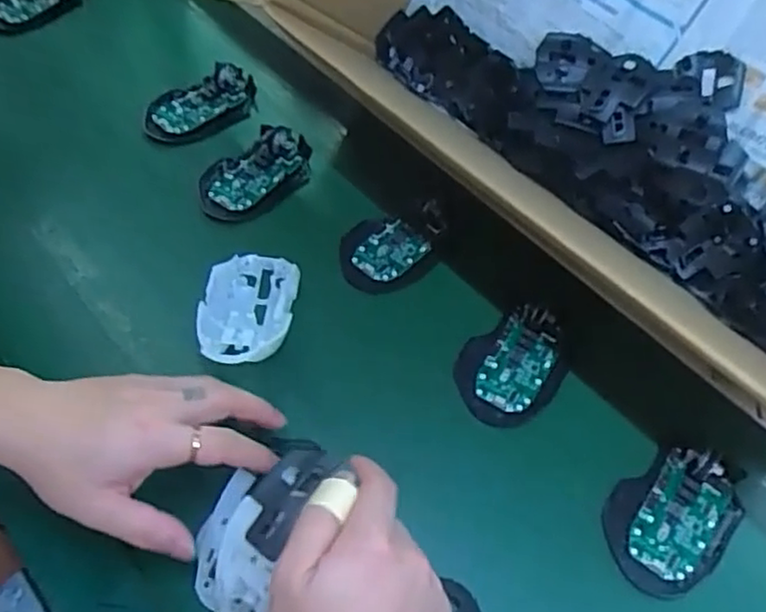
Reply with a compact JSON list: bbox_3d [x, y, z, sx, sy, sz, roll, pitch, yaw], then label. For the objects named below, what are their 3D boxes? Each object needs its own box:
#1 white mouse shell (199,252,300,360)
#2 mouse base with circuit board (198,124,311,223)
[{"bbox_3d":[-0.104,0.003,0.538,0.067,0.040,0.107,2,55,0],"label":"white mouse shell"},{"bbox_3d":[-0.119,-0.127,0.646,0.073,0.025,0.120,36,62,21],"label":"mouse base with circuit board"}]

